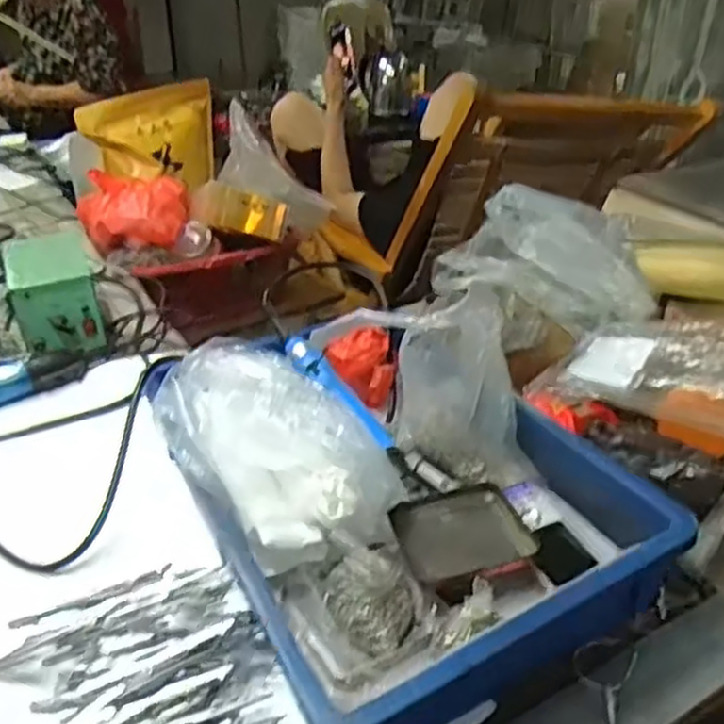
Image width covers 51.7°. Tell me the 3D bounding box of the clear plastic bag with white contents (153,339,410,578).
[{"bbox_3d":[-0.065,0.073,0.578,0.125,0.121,0.196,-26,39,-36],"label":"clear plastic bag with white contents"}]

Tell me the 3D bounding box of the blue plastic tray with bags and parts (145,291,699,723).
[{"bbox_3d":[0.016,0.067,0.573,0.256,0.143,0.366,-18,35,-28],"label":"blue plastic tray with bags and parts"}]

